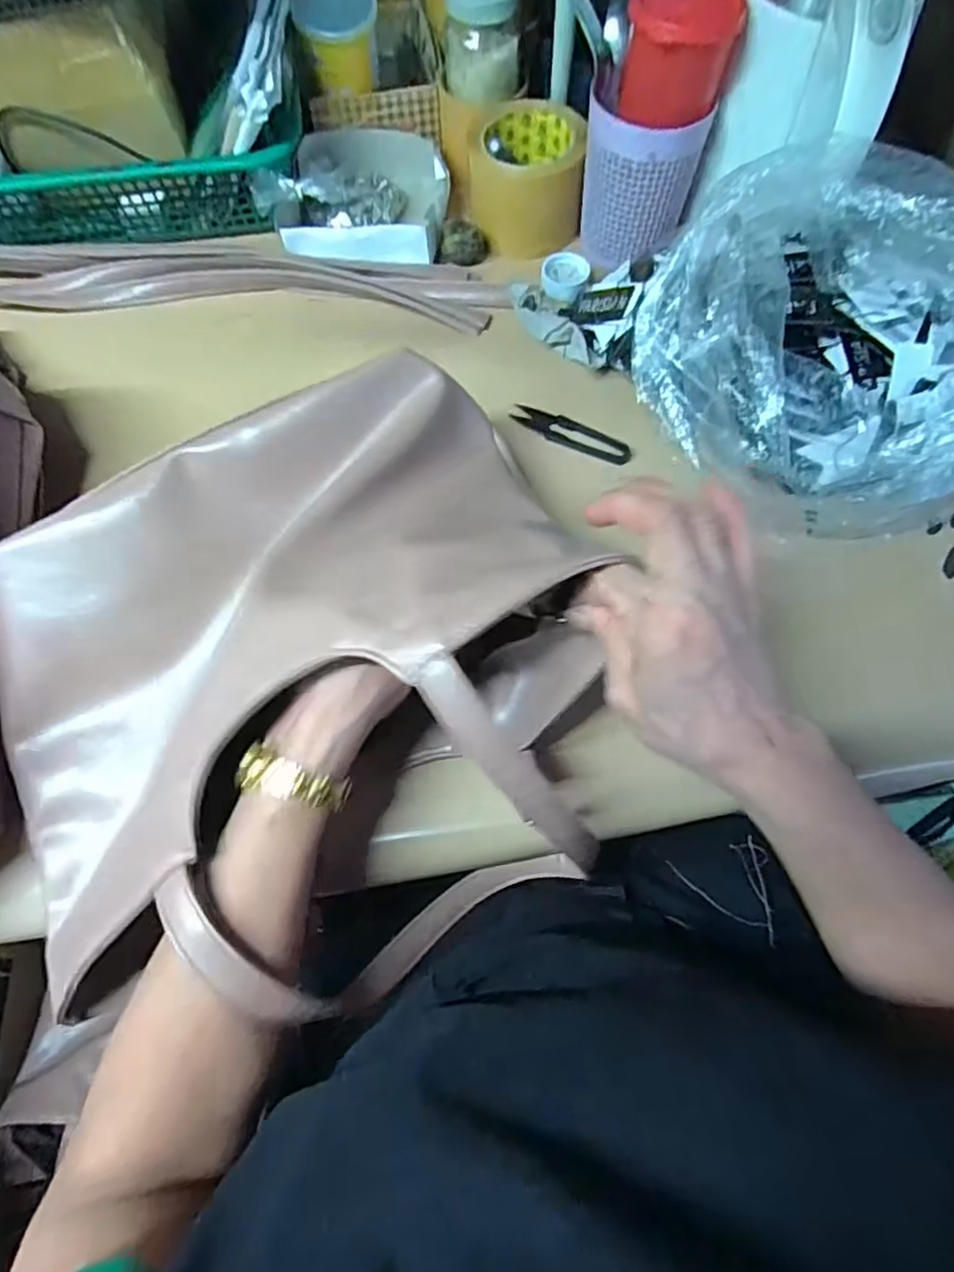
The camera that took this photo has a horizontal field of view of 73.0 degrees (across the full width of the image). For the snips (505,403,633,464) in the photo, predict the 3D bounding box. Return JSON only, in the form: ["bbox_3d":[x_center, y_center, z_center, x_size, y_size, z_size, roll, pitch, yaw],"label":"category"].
[{"bbox_3d":[0.072,-0.158,0.504,0.099,0.009,0.027,25,70,11],"label":"snips"}]

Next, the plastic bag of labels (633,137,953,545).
[{"bbox_3d":[0.238,-0.183,0.427,0.193,0.144,0.245,-33,71,-12],"label":"plastic bag of labels"}]

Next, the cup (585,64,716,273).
[{"bbox_3d":[0.131,-0.373,0.528,0.090,0.098,0.084,0,68,1],"label":"cup"}]

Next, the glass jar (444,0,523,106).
[{"bbox_3d":[0.004,-0.499,0.550,0.060,0.089,0.060,0,68,1],"label":"glass jar"}]

